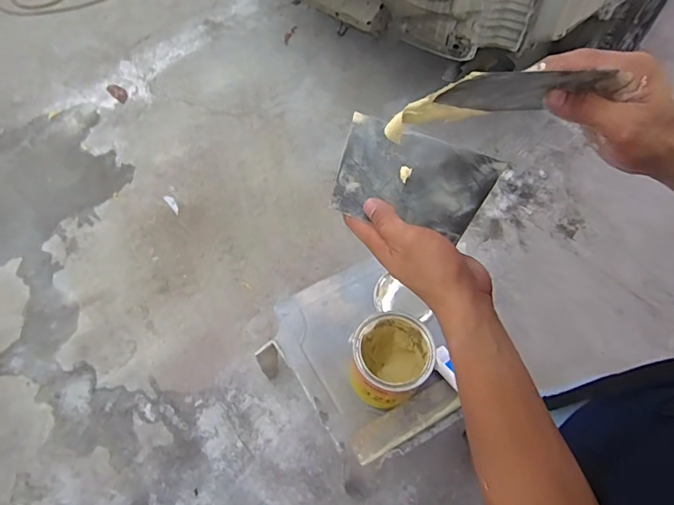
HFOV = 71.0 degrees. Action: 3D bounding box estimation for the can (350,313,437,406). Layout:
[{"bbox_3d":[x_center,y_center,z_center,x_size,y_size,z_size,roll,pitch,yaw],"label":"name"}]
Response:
[{"bbox_3d":[0.109,0.223,0.973,0.152,0.151,0.166,9,61,6],"label":"can"}]

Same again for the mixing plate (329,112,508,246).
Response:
[{"bbox_3d":[0.066,-0.065,0.422,0.136,0.005,0.092,20,76,11],"label":"mixing plate"}]

